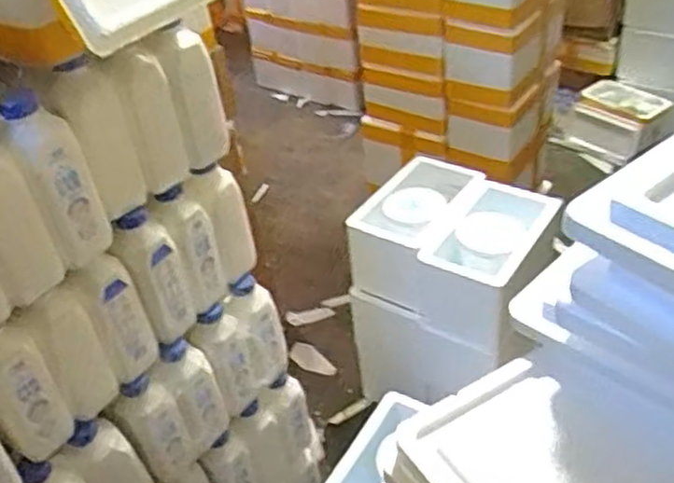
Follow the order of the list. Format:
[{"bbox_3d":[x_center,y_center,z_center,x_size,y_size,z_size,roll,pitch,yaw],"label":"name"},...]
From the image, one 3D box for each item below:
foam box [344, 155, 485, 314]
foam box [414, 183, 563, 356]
[{"bbox_3d":[0.157,-0.024,1.461,0.183,0.171,0.273,21,46,31],"label":"foam box"},{"bbox_3d":[0.285,0.037,1.384,0.176,0.177,0.291,16,43,27],"label":"foam box"}]

